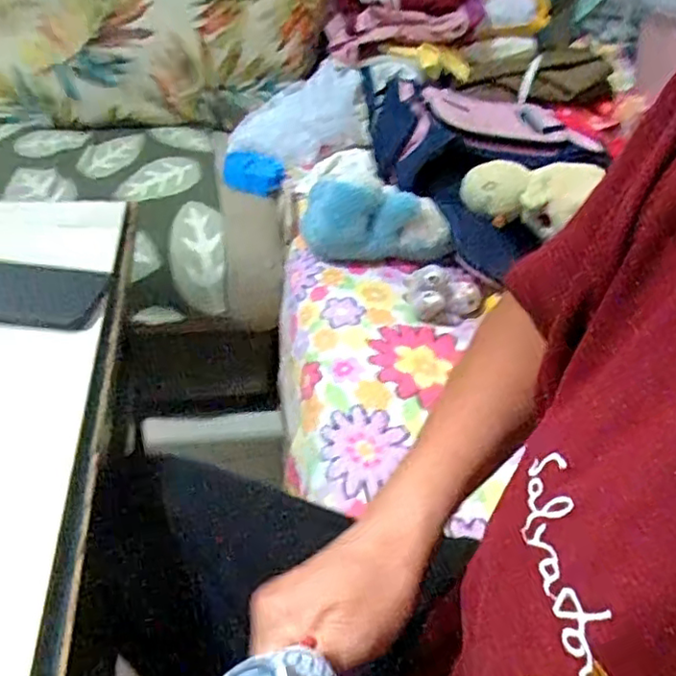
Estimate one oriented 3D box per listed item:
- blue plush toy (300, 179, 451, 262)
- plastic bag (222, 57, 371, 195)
[{"bbox_3d":[0.054,-0.187,0.906,0.207,0.108,0.139,4,37,-2],"label":"blue plush toy"},{"bbox_3d":[-0.087,-0.396,1.214,0.181,0.100,0.383,31,64,30],"label":"plastic bag"}]

